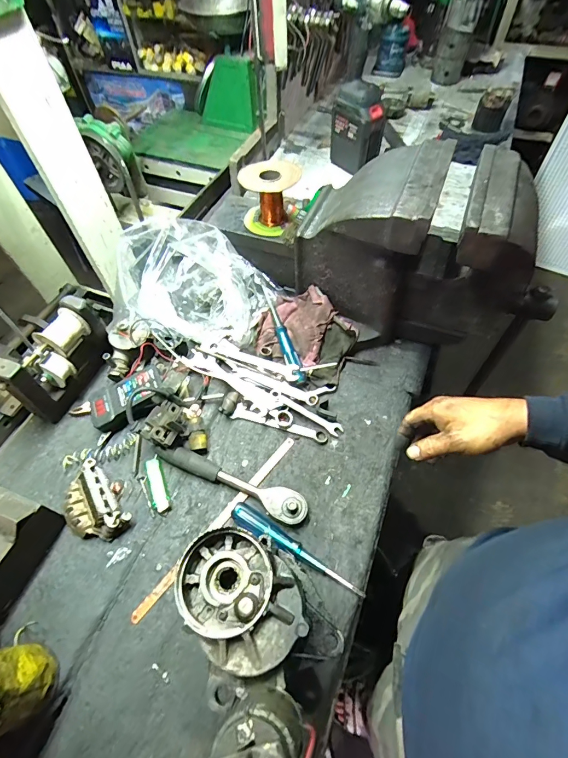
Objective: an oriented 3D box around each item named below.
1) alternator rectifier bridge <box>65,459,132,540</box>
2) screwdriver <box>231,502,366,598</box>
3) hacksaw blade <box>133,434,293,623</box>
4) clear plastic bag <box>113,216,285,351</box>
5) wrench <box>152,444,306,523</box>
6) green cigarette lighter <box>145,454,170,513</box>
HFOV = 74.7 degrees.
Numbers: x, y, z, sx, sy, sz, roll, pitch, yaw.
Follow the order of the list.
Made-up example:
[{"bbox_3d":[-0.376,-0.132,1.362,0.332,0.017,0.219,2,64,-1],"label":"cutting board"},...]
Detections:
[{"bbox_3d":[-0.266,0.175,0.515,0.067,0.035,0.104,-37,63,-20],"label":"alternator rectifier bridge"},{"bbox_3d":[0.013,0.226,0.489,0.191,0.026,0.029,29,62,19],"label":"screwdriver"},{"bbox_3d":[-0.087,0.195,0.519,0.016,0.008,0.305,35,64,22],"label":"hacksaw blade"},{"bbox_3d":[-0.160,-0.159,0.665,0.262,0.136,0.167,20,59,15],"label":"clear plastic bag"},{"bbox_3d":[-0.075,0.144,0.539,0.230,0.033,0.040,21,60,15],"label":"wrench"},{"bbox_3d":[-0.184,0.154,0.542,0.022,0.013,0.083,-20,58,-11],"label":"green cigarette lighter"}]

